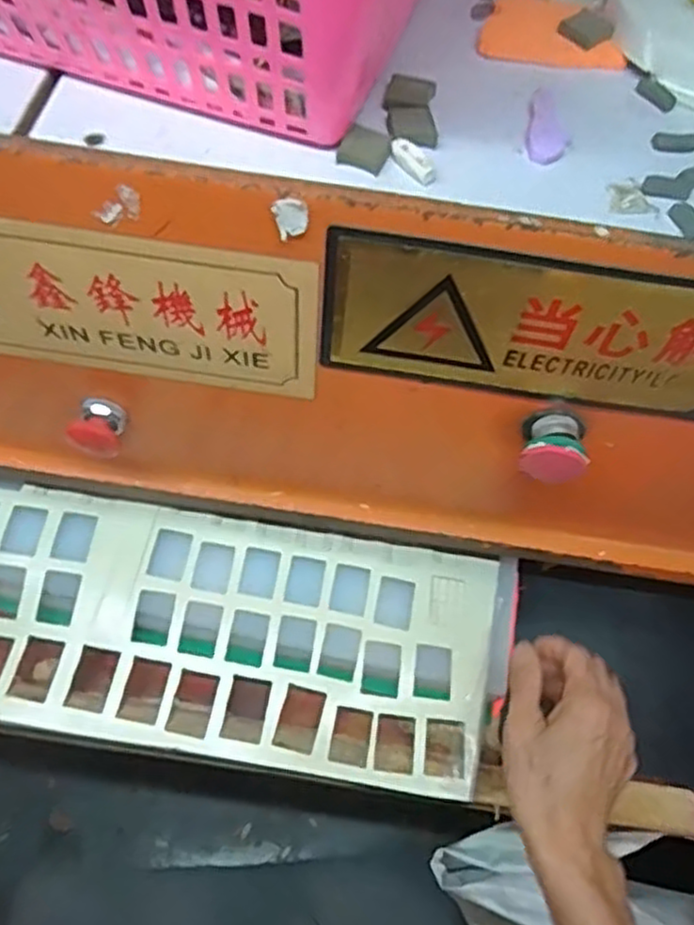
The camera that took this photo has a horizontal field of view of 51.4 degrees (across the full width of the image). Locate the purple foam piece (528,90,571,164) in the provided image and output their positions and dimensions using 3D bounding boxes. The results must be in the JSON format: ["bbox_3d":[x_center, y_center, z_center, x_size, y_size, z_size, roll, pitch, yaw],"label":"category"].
[{"bbox_3d":[0.108,-0.182,0.389,0.022,0.004,0.059,5,61,3],"label":"purple foam piece"}]

